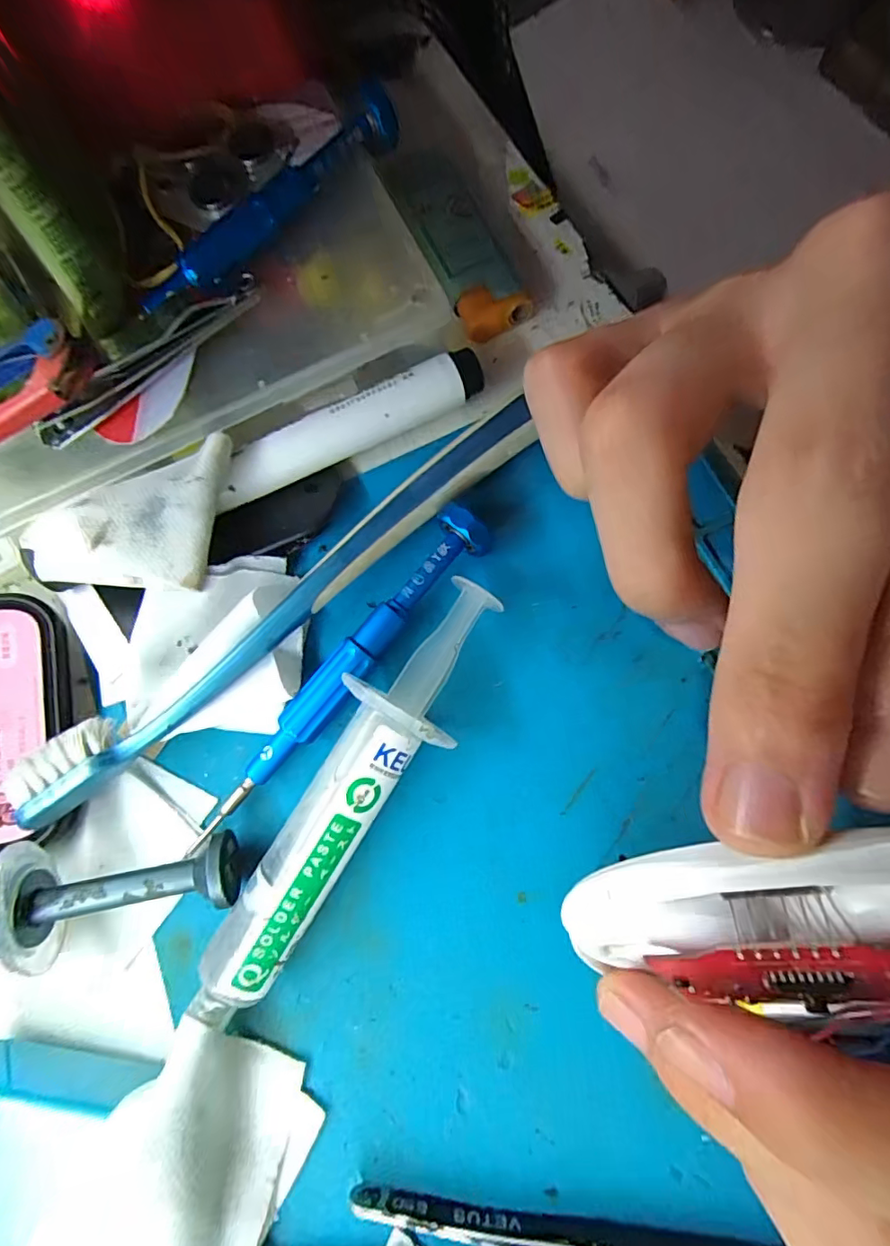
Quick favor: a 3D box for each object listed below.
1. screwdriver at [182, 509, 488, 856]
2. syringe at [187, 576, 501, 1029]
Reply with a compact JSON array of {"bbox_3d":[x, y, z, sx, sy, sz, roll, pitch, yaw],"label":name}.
[{"bbox_3d":[-0.027,0.014,0.137,0.014,0.015,0.108,38,83,14],"label":"screwdriver"},{"bbox_3d":[-0.021,0.040,0.129,0.026,0.018,0.114,25,80,13],"label":"syringe"}]

